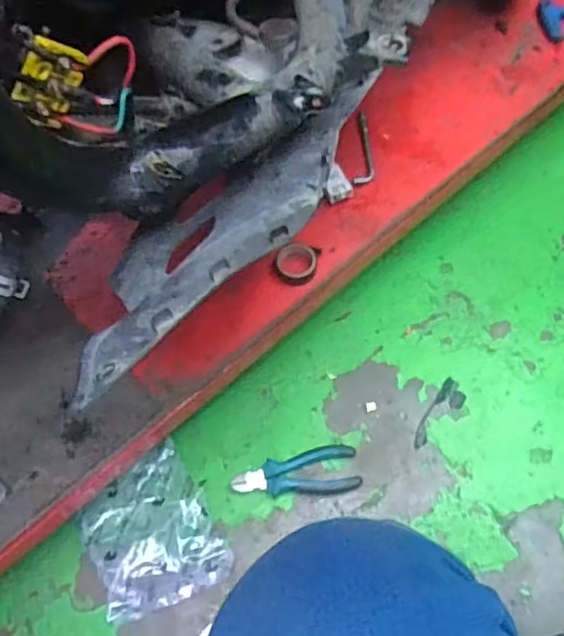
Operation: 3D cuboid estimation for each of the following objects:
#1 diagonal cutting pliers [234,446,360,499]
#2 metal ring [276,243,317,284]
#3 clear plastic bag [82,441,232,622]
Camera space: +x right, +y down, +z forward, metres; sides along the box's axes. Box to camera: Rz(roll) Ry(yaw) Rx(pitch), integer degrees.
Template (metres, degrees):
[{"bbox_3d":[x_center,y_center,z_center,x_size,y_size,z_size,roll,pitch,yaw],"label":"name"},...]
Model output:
[{"bbox_3d":[0.018,0.189,0.736,0.150,0.019,0.055,-8,66,0],"label":"diagonal cutting pliers"},{"bbox_3d":[0.017,-0.069,0.704,0.047,0.016,0.052,4,66,5],"label":"metal ring"},{"bbox_3d":[-0.150,0.246,0.692,0.142,0.047,0.164,-25,67,-8],"label":"clear plastic bag"}]

